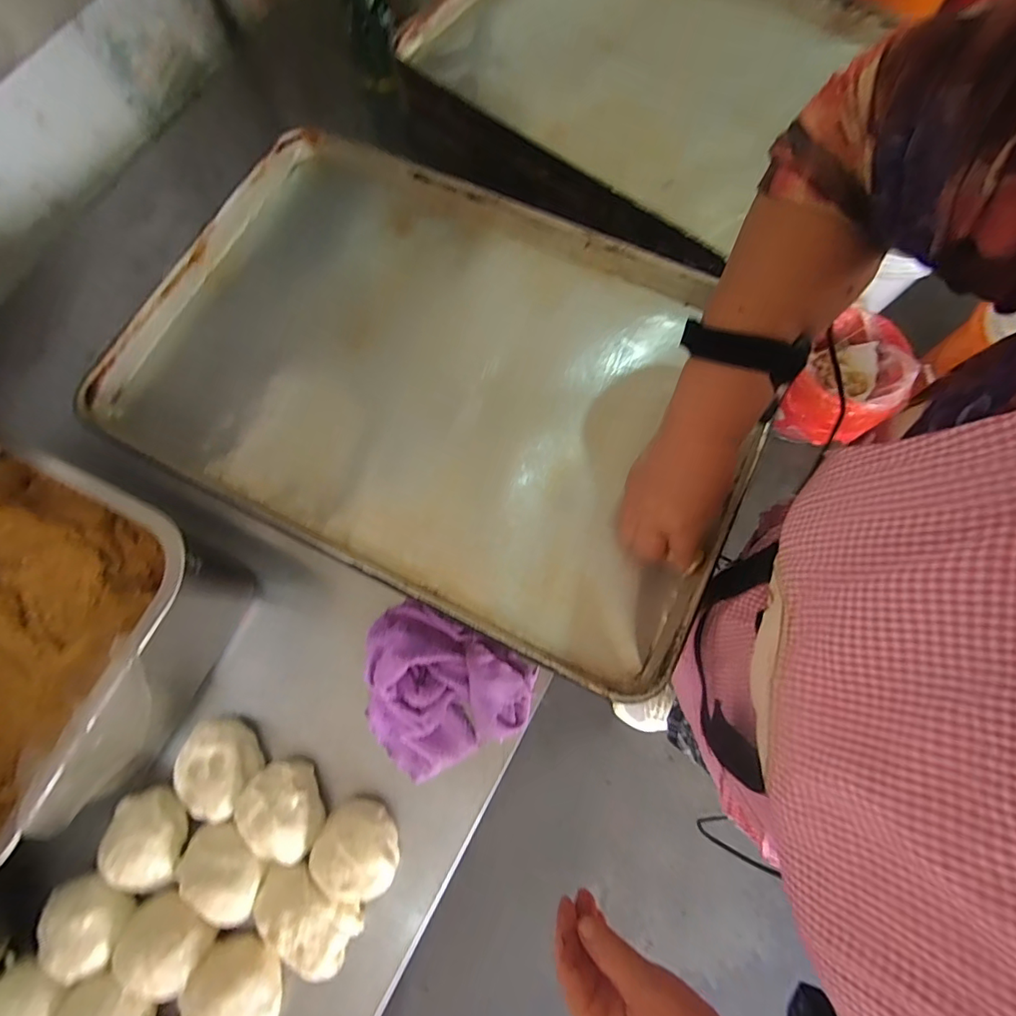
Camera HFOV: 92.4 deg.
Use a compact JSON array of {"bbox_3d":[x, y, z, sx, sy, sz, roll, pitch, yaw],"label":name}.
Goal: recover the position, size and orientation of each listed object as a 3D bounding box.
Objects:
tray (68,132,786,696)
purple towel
[{"bbox_3d":[-0.068,-0.133,0.479,0.593,0.039,0.396,24,77,8],"label":"tray"},{"bbox_3d":[-0.065,0.172,0.434,0.158,0.045,0.137,25,77,8],"label":"purple towel"}]

